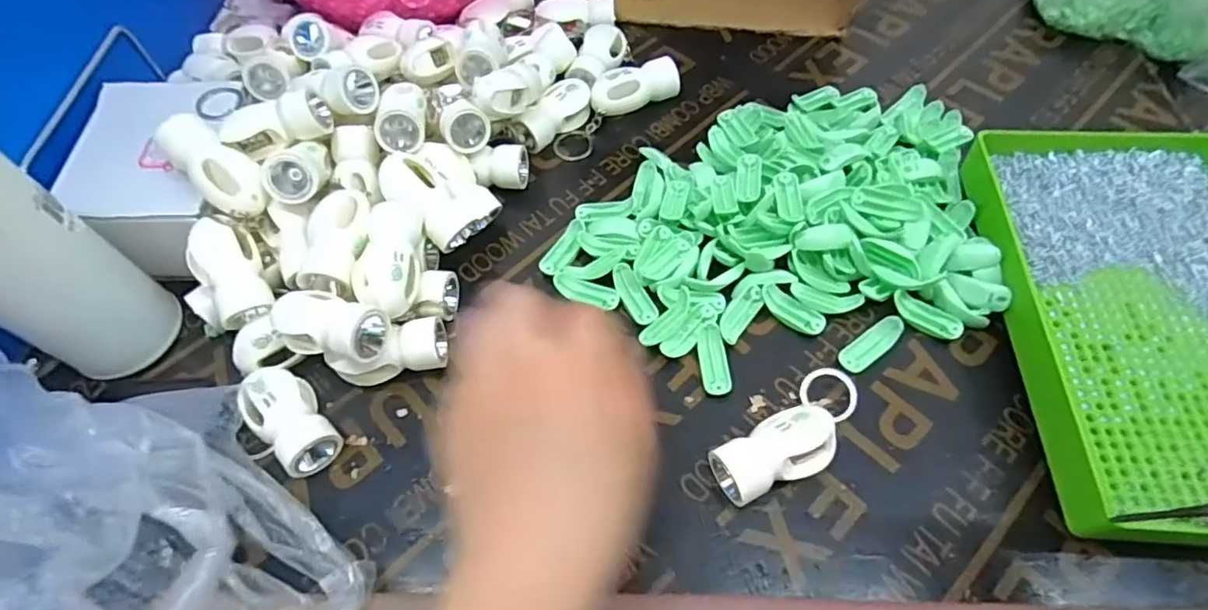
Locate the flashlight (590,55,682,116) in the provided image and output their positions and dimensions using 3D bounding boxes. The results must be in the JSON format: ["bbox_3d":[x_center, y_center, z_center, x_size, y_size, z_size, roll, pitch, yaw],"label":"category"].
[{"bbox_3d":[0.023,-0.163,0.461,0.067,0.033,0.024,-20,59,-8],"label":"flashlight"}]

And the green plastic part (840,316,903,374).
[{"bbox_3d":[0.153,0.023,0.349,0.042,0.013,0.016,-31,61,-14],"label":"green plastic part"}]

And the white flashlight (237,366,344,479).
[{"bbox_3d":[-0.171,0.064,0.333,0.033,0.036,0.059,-37,63,-18],"label":"white flashlight"}]

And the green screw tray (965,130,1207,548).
[{"bbox_3d":[0.302,0.003,0.338,0.150,0.040,0.244,0,58,5],"label":"green screw tray"}]

